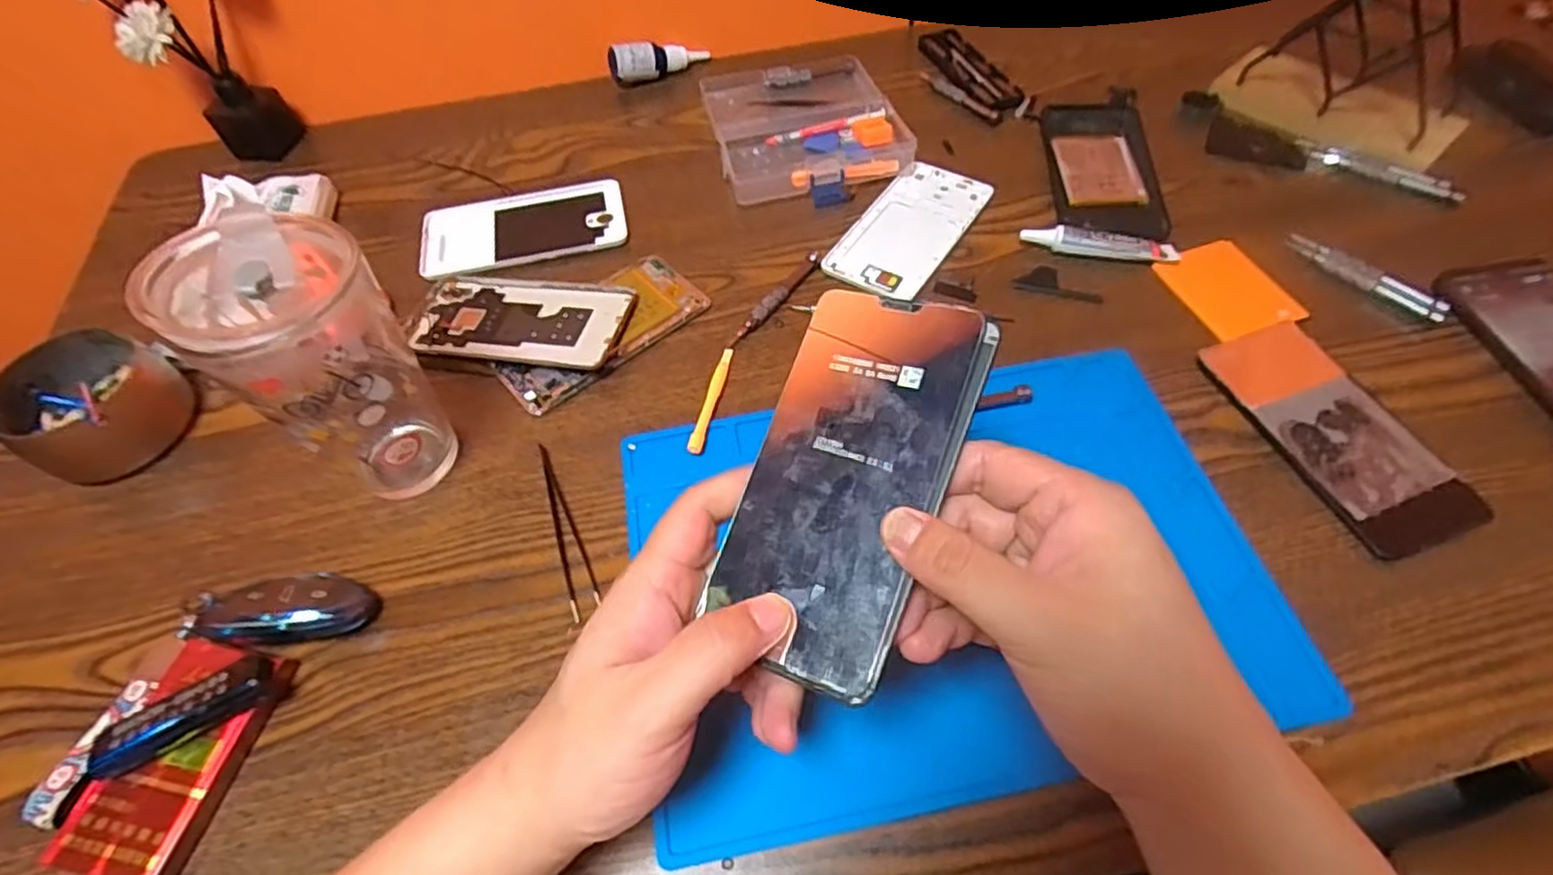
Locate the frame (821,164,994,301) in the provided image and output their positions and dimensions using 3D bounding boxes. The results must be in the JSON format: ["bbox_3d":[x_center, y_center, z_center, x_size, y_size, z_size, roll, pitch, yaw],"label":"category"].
[{"bbox_3d":[0.099,-0.157,0.531,0.074,0.005,0.146,28,61,20],"label":"frame"}]

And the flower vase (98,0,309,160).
[{"bbox_3d":[-0.448,-0.304,0.570,0.106,0.158,0.050,-37,62,-21],"label":"flower vase"}]

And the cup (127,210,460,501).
[{"bbox_3d":[-0.229,-0.032,0.373,0.092,0.154,0.082,34,64,23],"label":"cup"}]

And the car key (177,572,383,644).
[{"bbox_3d":[-0.259,0.087,0.371,0.095,0.023,0.030,-6,55,-1],"label":"car key"}]

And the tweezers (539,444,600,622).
[{"bbox_3d":[-0.120,0.049,0.401,0.014,0.007,0.116,-21,57,-11],"label":"tweezers"}]

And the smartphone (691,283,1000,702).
[{"bbox_3d":[0.026,0.013,0.271,0.075,0.004,0.146,16,75,25],"label":"smartphone"}]

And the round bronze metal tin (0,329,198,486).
[{"bbox_3d":[-0.416,-0.020,0.437,0.085,0.048,0.082,-1,56,2],"label":"round bronze metal tin"}]

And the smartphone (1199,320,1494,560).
[{"bbox_3d":[0.320,-0.006,0.412,0.069,0.010,0.150,-17,56,-9],"label":"smartphone"}]

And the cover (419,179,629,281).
[{"bbox_3d":[-0.193,-0.162,0.551,0.152,0.010,0.081,-16,56,-8],"label":"cover"}]

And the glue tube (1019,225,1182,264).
[{"bbox_3d":[0.226,-0.135,0.501,0.104,0.014,0.022,11,57,10],"label":"glue tube"}]

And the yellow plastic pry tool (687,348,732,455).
[{"bbox_3d":[-0.040,-0.025,0.443,0.008,0.007,0.084,8,56,8],"label":"yellow plastic pry tool"}]

